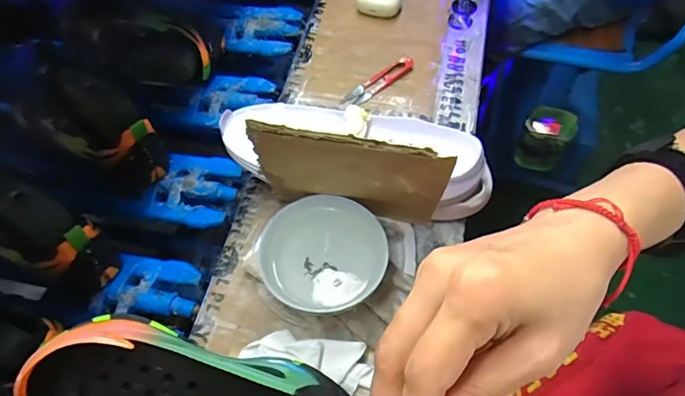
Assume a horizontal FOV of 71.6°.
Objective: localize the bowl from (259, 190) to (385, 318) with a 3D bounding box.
[{"bbox_3d":[-0.017,0.056,0.439,0.109,0.059,0.102,-1,62,1],"label":"bowl"}]

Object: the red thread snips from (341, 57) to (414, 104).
[{"bbox_3d":[0.044,-0.142,0.580,0.102,0.011,0.023,-35,66,-16],"label":"red thread snips"}]

